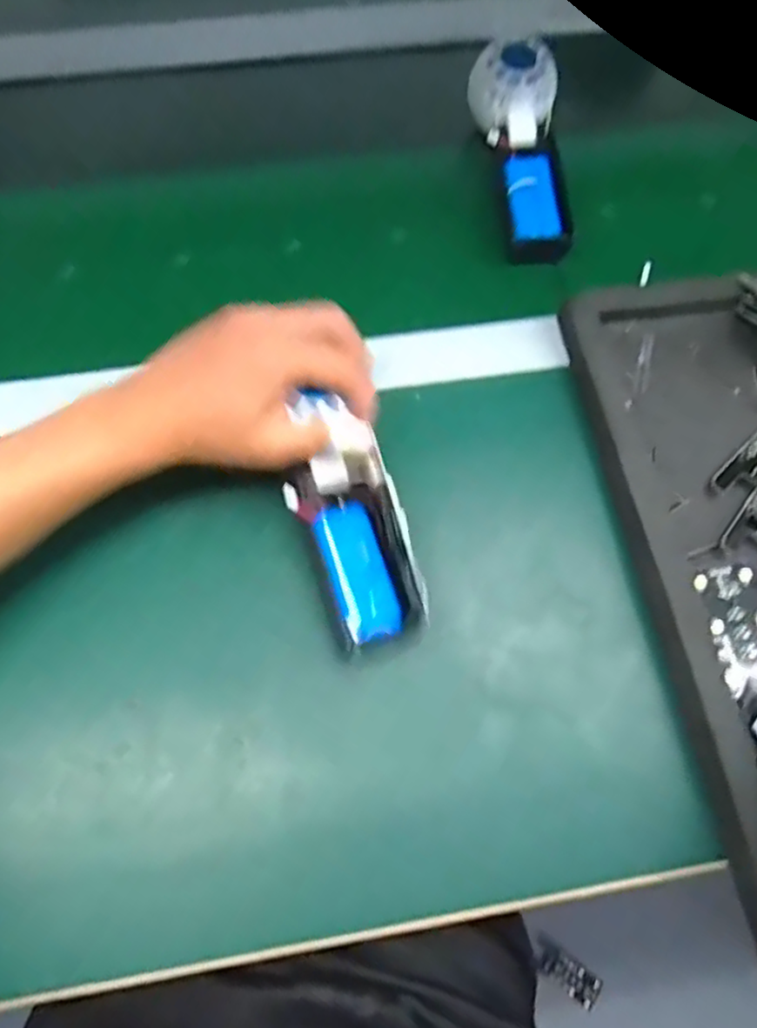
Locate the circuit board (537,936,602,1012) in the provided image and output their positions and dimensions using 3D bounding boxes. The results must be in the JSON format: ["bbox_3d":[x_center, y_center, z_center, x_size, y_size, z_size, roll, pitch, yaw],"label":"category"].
[{"bbox_3d":[0.261,0.635,0.927,0.098,0.010,0.041,35,71,12],"label":"circuit board"}]

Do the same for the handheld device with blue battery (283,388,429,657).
[{"bbox_3d":[-0.013,0.005,0.363,0.058,0.038,0.131,-14,82,-7],"label":"handheld device with blue battery"}]

